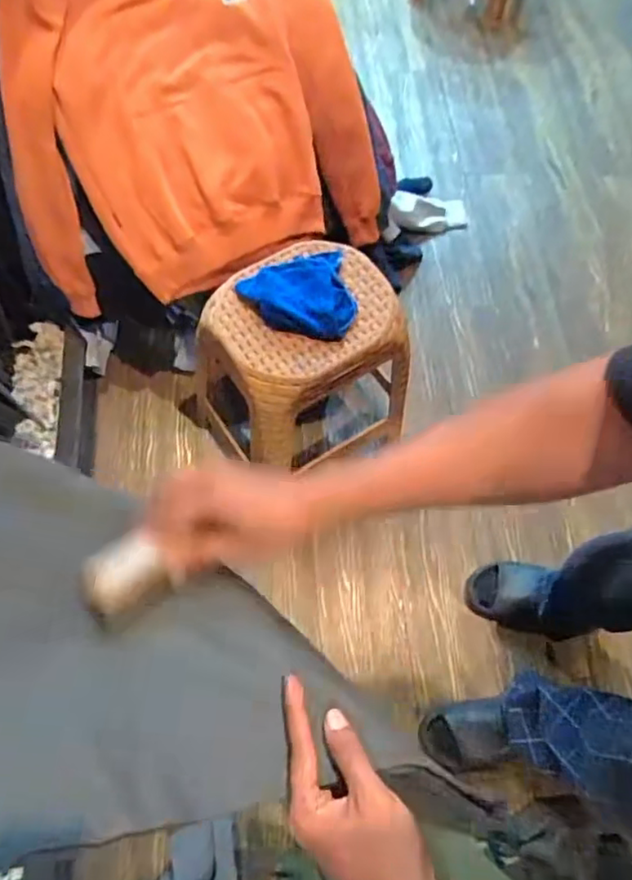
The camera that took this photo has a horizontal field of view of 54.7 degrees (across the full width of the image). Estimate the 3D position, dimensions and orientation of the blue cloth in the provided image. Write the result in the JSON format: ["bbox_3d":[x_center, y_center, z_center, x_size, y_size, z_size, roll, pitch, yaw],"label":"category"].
[{"bbox_3d":[-0.030,-0.239,1.016,0.186,0.045,0.163,-12,67,-8],"label":"blue cloth"}]

